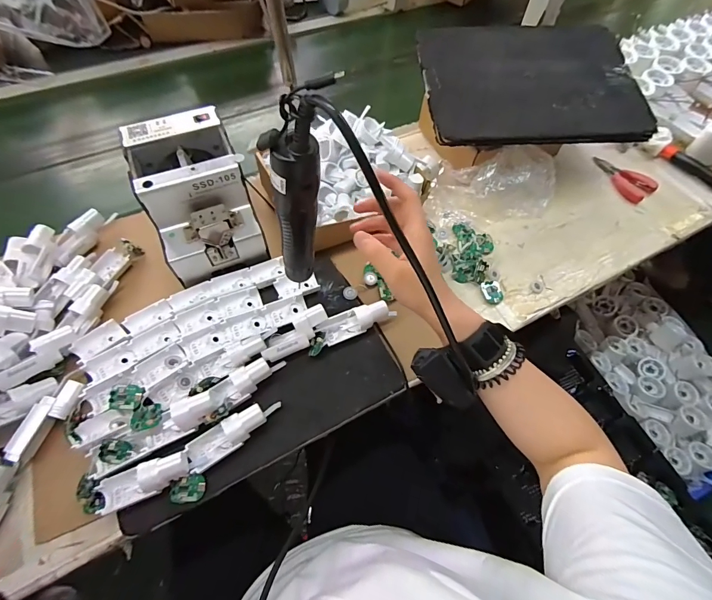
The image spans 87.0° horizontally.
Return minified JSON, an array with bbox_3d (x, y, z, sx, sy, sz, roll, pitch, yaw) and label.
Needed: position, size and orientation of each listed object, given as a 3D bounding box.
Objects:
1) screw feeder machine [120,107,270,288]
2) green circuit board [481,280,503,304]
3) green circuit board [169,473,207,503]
[{"bbox_3d":[-0.216,-0.136,0.511,0.131,0.130,0.174,-20,64,-14],"label":"screw feeder machine"},{"bbox_3d":[0.201,-0.012,0.553,0.027,0.008,0.036,-20,64,-14],"label":"green circuit board"},{"bbox_3d":[-0.183,0.205,0.408,0.035,0.006,0.027,-2,73,-11],"label":"green circuit board"}]

